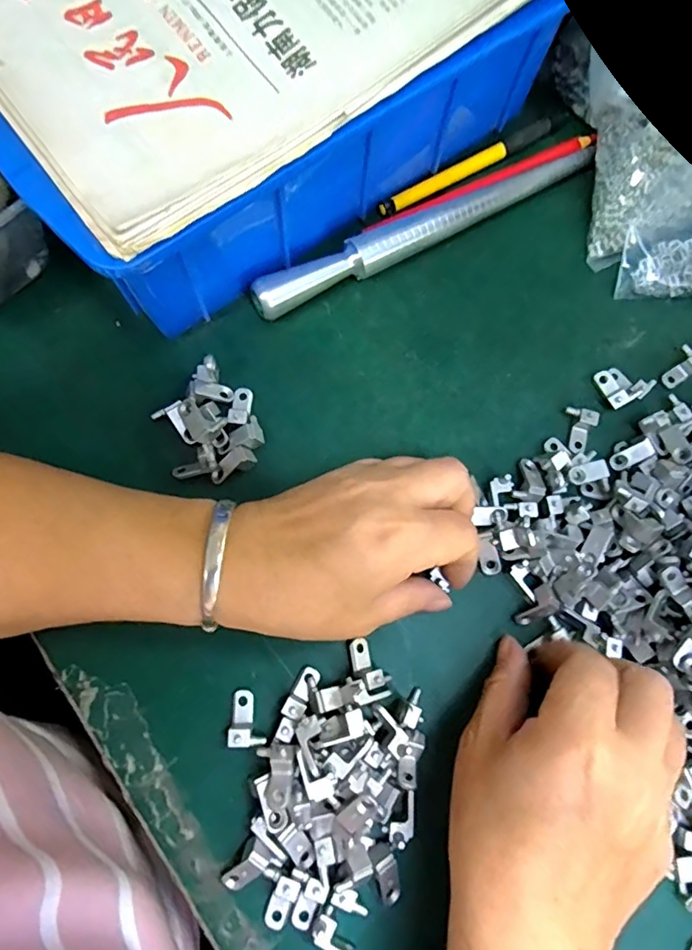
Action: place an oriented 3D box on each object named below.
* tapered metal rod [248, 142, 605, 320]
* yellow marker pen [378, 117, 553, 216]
[{"bbox_3d":[0.049,-0.144,0.308,0.223,0.026,0.017,-28,79,-9],"label":"tapered metal rod"},{"bbox_3d":[0.073,-0.188,0.324,0.123,0.008,0.009,-30,79,-9],"label":"yellow marker pen"}]

